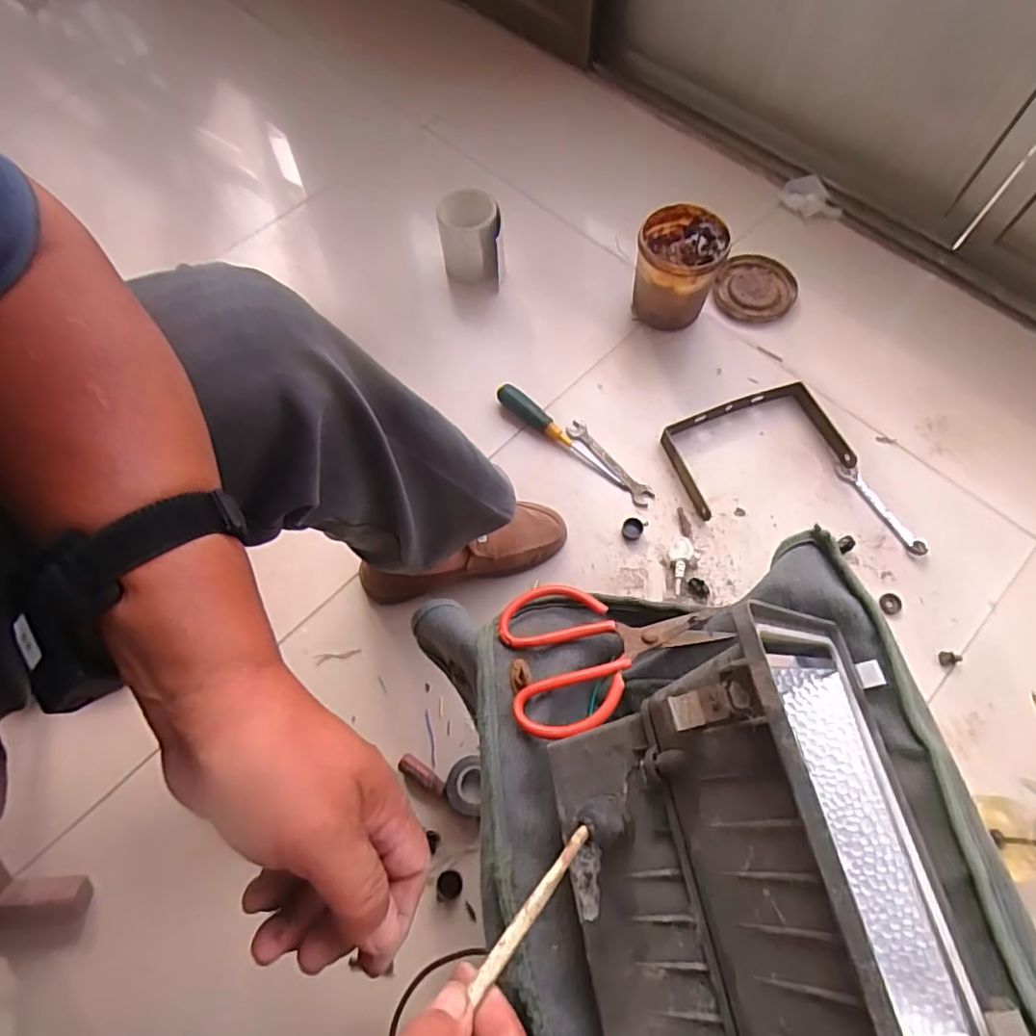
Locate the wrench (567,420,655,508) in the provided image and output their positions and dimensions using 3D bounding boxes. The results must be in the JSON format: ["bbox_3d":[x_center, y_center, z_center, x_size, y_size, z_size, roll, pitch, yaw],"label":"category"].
[{"bbox_3d":[0.129,-0.076,0.832,0.030,0.004,0.156,-41,75,-3],"label":"wrench"}]

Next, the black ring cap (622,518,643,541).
[{"bbox_3d":[0.151,0.015,0.789,0.027,0.009,0.030,15,67,10],"label":"black ring cap"}]

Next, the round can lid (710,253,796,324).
[{"bbox_3d":[0.372,-0.361,0.939,0.120,0.014,0.120,-1,81,5],"label":"round can lid"}]

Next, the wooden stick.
[{"bbox_3d":[0.007,0.177,0.274,0.007,0.005,0.088,37,45,18],"label":"wooden stick"}]

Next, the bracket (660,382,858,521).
[{"bbox_3d":[0.322,-0.098,0.803,0.226,0.031,0.142,-19,68,-6],"label":"bracket"}]

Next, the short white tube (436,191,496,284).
[{"bbox_3d":[-0.075,-0.435,0.946,0.095,0.099,0.113,-7,67,-1],"label":"short white tube"}]

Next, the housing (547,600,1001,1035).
[{"bbox_3d":[0.135,0.180,0.279,0.204,0.155,0.229,-11,67,-3],"label":"housing"}]

